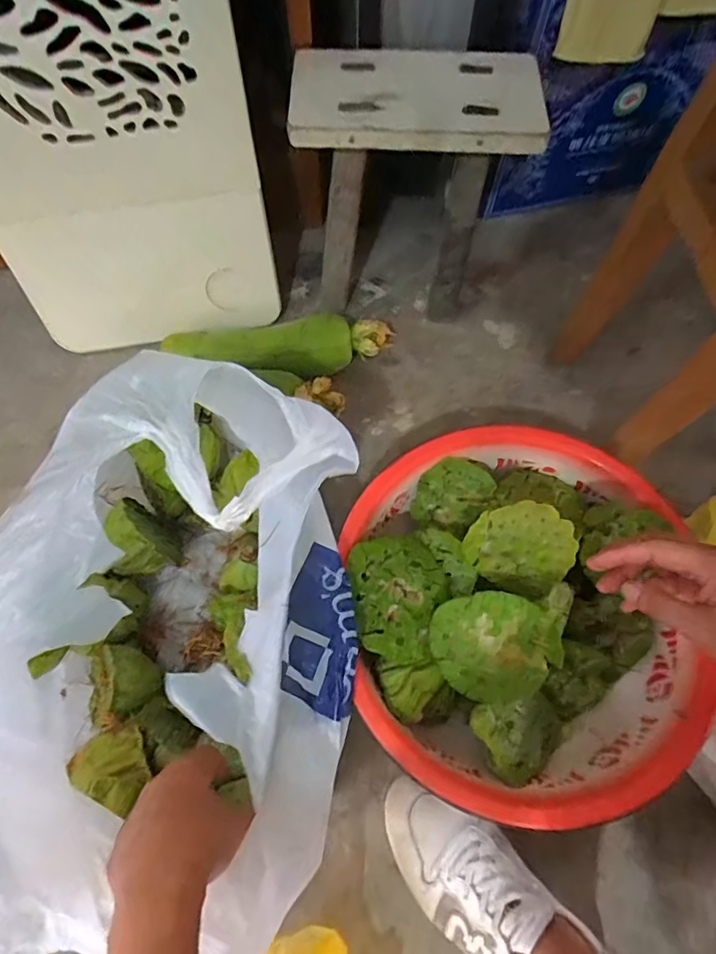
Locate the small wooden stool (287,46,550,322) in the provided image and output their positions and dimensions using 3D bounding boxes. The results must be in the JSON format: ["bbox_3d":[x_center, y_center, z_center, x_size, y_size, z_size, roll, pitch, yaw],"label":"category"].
[{"bbox_3d":[0.060,-0.344,0.618,0.246,0.250,0.155,-8,70,-3],"label":"small wooden stool"}]

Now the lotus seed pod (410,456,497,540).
[{"bbox_3d":[0.102,0.021,0.547,0.079,0.052,0.087,27,113,11],"label":"lotus seed pod"}]

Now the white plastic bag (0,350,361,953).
[{"bbox_3d":[-0.145,0.127,0.433,0.274,0.256,0.405,3,70,1],"label":"white plastic bag"}]

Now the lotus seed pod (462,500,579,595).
[{"bbox_3d":[0.149,0.055,0.468,0.089,0.085,0.043,33,30,-2],"label":"lotus seed pod"}]

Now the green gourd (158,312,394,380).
[{"bbox_3d":[-0.098,-0.165,0.646,0.274,0.076,0.060,1,70,0],"label":"green gourd"}]

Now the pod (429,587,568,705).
[{"bbox_3d":[0.119,0.140,0.454,0.097,0.050,0.094,1,95,18],"label":"pod"}]

